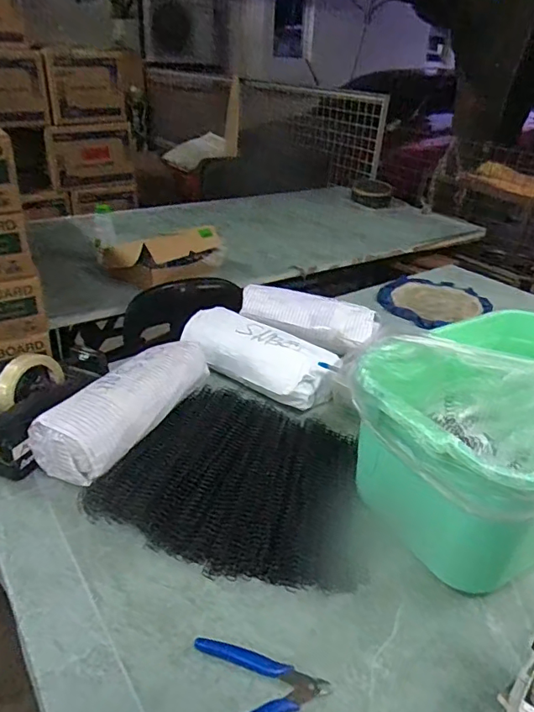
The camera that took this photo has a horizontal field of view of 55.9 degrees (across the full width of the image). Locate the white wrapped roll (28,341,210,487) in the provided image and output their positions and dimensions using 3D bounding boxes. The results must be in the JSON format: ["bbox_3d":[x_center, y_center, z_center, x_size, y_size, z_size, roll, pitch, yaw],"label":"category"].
[{"bbox_3d":[-0.192,0.074,0.732,0.117,0.087,0.266,19,35,26],"label":"white wrapped roll"}]

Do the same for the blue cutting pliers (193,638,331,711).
[{"bbox_3d":[-0.006,0.290,0.441,0.115,0.008,0.089,0,31,-4],"label":"blue cutting pliers"}]

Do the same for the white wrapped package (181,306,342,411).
[{"bbox_3d":[-0.024,-0.005,0.853,0.305,0.072,0.099,24,37,32],"label":"white wrapped package"}]

